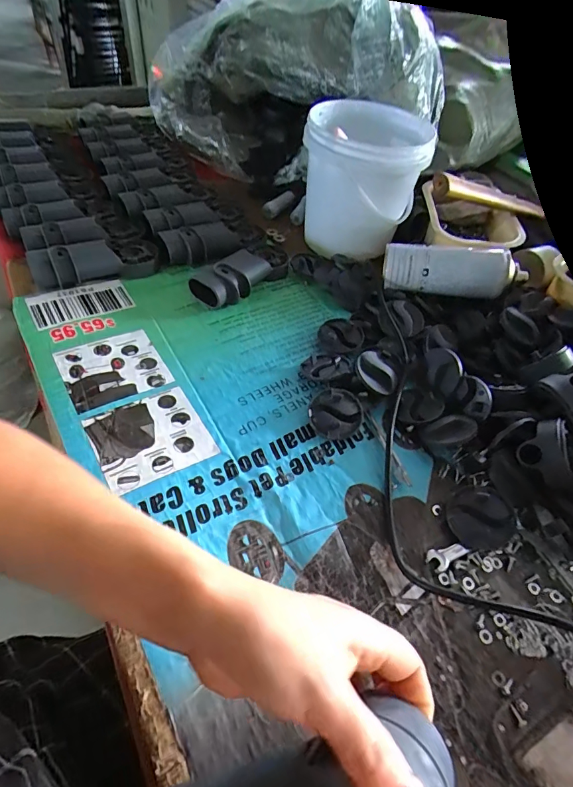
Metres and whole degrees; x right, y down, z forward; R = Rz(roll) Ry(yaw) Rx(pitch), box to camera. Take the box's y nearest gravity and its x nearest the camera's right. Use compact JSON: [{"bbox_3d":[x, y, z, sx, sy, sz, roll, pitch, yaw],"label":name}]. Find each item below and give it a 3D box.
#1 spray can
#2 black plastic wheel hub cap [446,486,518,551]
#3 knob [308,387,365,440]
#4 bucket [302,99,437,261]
[{"bbox_3d":[0.224,-0.165,0.574,0.182,0.057,0.053,7,49,-1],"label":"spray can"},{"bbox_3d":[0.176,0.112,0.388,0.055,0.015,0.055,-10,55,14],"label":"black plastic wheel hub cap"},{"bbox_3d":[0.052,0.021,0.454,0.055,0.013,0.055,-1,66,2],"label":"knob"},{"bbox_3d":[0.111,-0.321,0.653,0.169,0.176,0.204,12,50,3],"label":"bucket"}]

